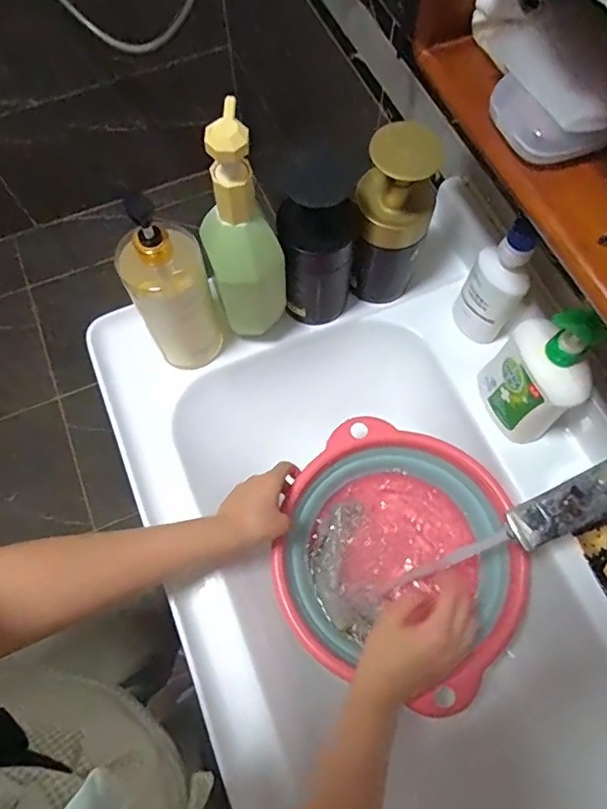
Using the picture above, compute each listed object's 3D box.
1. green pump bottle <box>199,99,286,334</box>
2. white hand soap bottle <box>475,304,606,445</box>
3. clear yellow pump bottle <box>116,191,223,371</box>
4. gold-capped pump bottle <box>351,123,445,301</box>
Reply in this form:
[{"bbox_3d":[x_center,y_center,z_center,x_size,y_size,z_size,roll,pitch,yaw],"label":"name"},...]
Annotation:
[{"bbox_3d":[-0.064,-0.152,0.487,0.082,0.249,0.065,-14,70,-4],"label":"green pump bottle"},{"bbox_3d":[0.229,-0.028,0.508,0.050,0.164,0.095,-29,72,-10],"label":"white hand soap bottle"},{"bbox_3d":[-0.134,-0.108,0.518,0.083,0.195,0.060,-15,70,-5],"label":"clear yellow pump bottle"},{"bbox_3d":[0.094,-0.190,0.550,0.071,0.195,0.074,13,70,6],"label":"gold-capped pump bottle"}]

